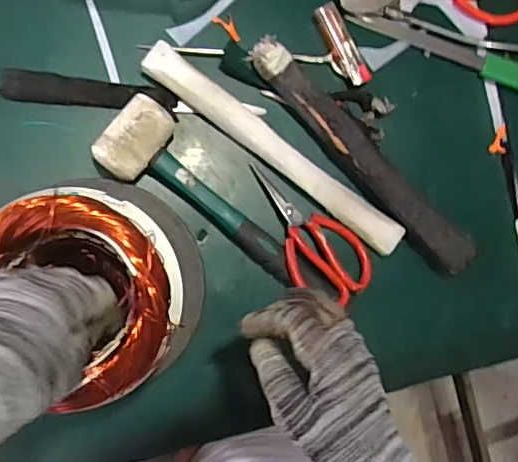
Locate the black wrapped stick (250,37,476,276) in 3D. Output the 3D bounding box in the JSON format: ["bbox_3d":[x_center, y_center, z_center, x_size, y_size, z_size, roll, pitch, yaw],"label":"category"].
[{"bbox_3d":[0.104,-0.071,0.553,0.049,0.033,0.293,-43,95,-8],"label":"black wrapped stick"}]

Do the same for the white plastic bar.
[{"bbox_3d":[0.017,-0.076,0.551,0.301,0.029,0.033,37,83,-6],"label":"white plastic bar"}]

